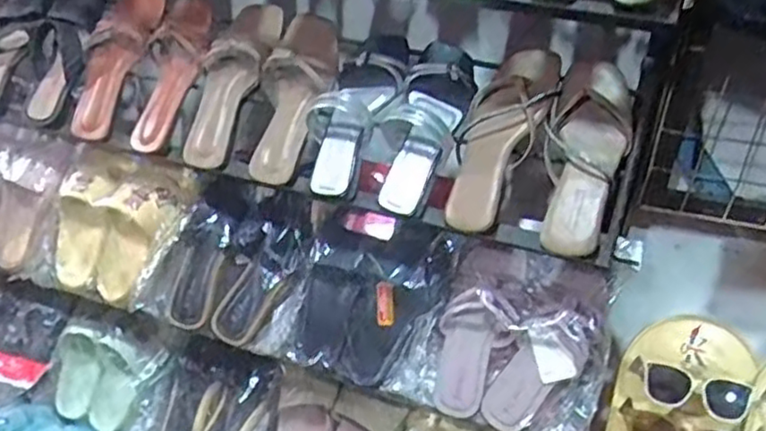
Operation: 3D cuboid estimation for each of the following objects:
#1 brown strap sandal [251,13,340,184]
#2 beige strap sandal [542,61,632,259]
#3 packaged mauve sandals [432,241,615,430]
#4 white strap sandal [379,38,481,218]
[{"bbox_3d":[-0.116,-0.161,0.913,0.093,0.254,0.071,10,-19,5],"label":"brown strap sandal"},{"bbox_3d":[0.231,-0.066,0.795,0.090,0.232,0.045,12,-12,11],"label":"beige strap sandal"},{"bbox_3d":[0.177,0.158,0.870,0.202,0.223,0.059,12,-3,21],"label":"packaged mauve sandals"},{"bbox_3d":[0.053,-0.110,0.839,0.081,0.223,0.053,13,-20,15],"label":"white strap sandal"}]

